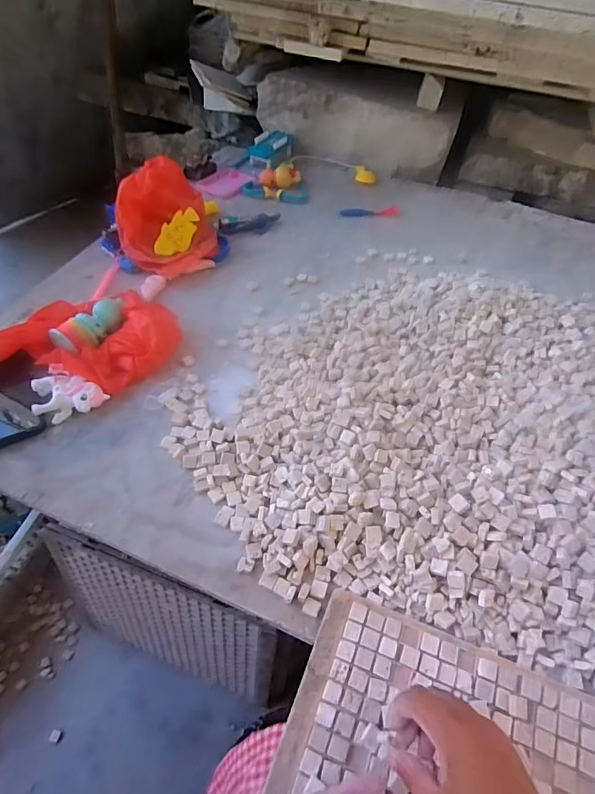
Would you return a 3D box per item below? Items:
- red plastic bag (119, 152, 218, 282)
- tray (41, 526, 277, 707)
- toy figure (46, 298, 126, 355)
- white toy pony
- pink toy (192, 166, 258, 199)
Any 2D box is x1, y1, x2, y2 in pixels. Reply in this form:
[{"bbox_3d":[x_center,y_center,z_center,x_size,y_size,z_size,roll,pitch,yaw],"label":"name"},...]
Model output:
[{"bbox_3d":[-0.227,-0.312,0.785,0.157,0.141,0.150,-13,52,-12],"label":"red plastic bag"},{"bbox_3d":[-0.208,0.369,0.731,0.372,0.340,0.020,14,40,14],"label":"tray"},{"bbox_3d":[-0.291,-0.104,0.650,0.050,0.035,0.118,23,54,16],"label":"toy figure"},{"bbox_3d":[-0.305,0.002,0.589,0.092,0.032,0.072,25,54,17],"label":"white toy pony"},{"bbox_3d":[-0.162,-0.475,1.010,0.090,0.022,0.106,32,56,22],"label":"pink toy"}]

